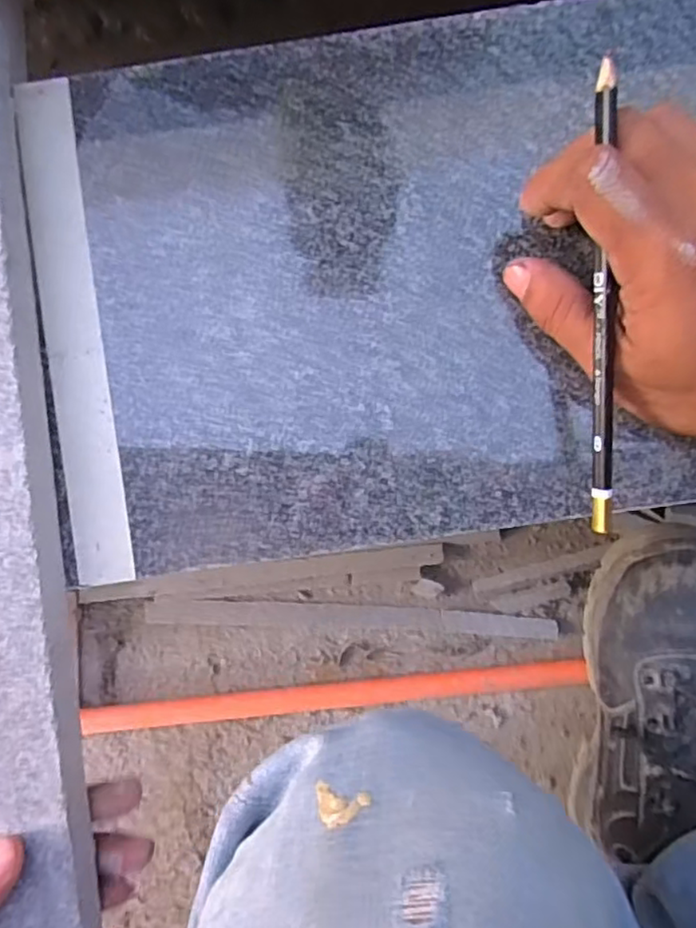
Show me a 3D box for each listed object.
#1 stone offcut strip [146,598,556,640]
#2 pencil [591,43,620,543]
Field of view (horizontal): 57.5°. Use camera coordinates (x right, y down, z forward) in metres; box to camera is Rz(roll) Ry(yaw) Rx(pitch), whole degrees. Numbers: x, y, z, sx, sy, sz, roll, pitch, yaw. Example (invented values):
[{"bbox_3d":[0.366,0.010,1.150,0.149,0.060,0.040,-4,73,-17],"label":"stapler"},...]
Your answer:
[{"bbox_3d":[0.002,0.130,0.539,0.340,0.016,0.023,2,92,0],"label":"stone offcut strip"},{"bbox_3d":[0.094,-0.054,0.231,0.009,0.007,0.164,-4,103,2],"label":"pencil"}]

